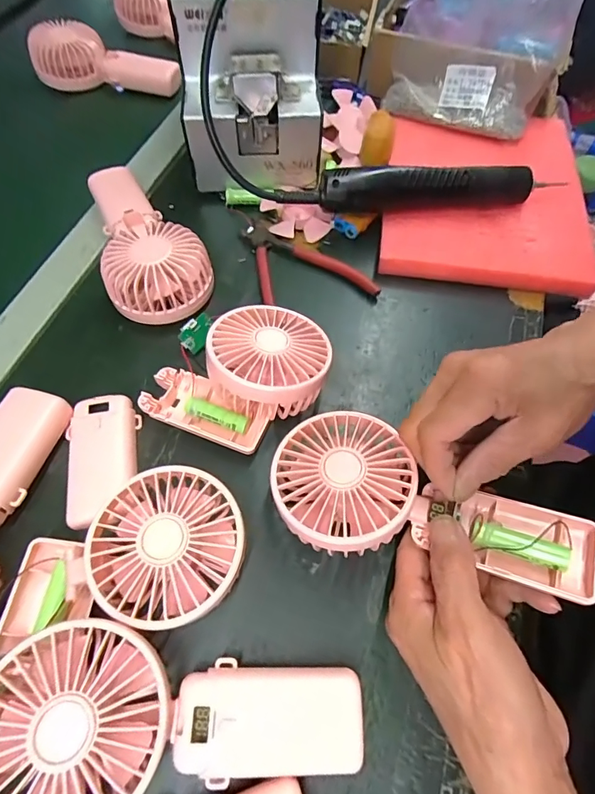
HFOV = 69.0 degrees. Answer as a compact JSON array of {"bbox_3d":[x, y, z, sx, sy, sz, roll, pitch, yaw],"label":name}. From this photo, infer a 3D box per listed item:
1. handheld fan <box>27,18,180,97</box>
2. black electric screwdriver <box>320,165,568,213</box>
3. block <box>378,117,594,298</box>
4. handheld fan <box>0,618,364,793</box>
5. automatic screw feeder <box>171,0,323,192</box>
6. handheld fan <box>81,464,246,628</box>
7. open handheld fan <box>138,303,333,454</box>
[{"bbox_3d":[-0.243,-0.426,0.542,0.167,0.058,0.071,7,62,4],"label":"handheld fan"},{"bbox_3d":[0.135,-0.201,0.411,0.226,0.033,0.025,-4,61,-2],"label":"black electric screwdriver"},{"bbox_3d":[0.185,-0.202,0.435,0.191,0.030,0.216,7,62,2],"label":"block"},{"bbox_3d":[-0.058,0.167,0.216,0.181,0.056,0.086,7,62,2],"label":"handheld fan"},{"bbox_3d":[-0.045,-0.315,0.419,0.124,0.151,0.155,-3,62,-3],"label":"automatic screw feeder"},{"bbox_3d":[-0.076,0.090,0.265,0.085,0.045,0.085,-1,62,-2],"label":"handheld fan"},{"bbox_3d":[-0.039,-0.026,0.322,0.124,0.055,0.122,20,64,9],"label":"open handheld fan"}]

